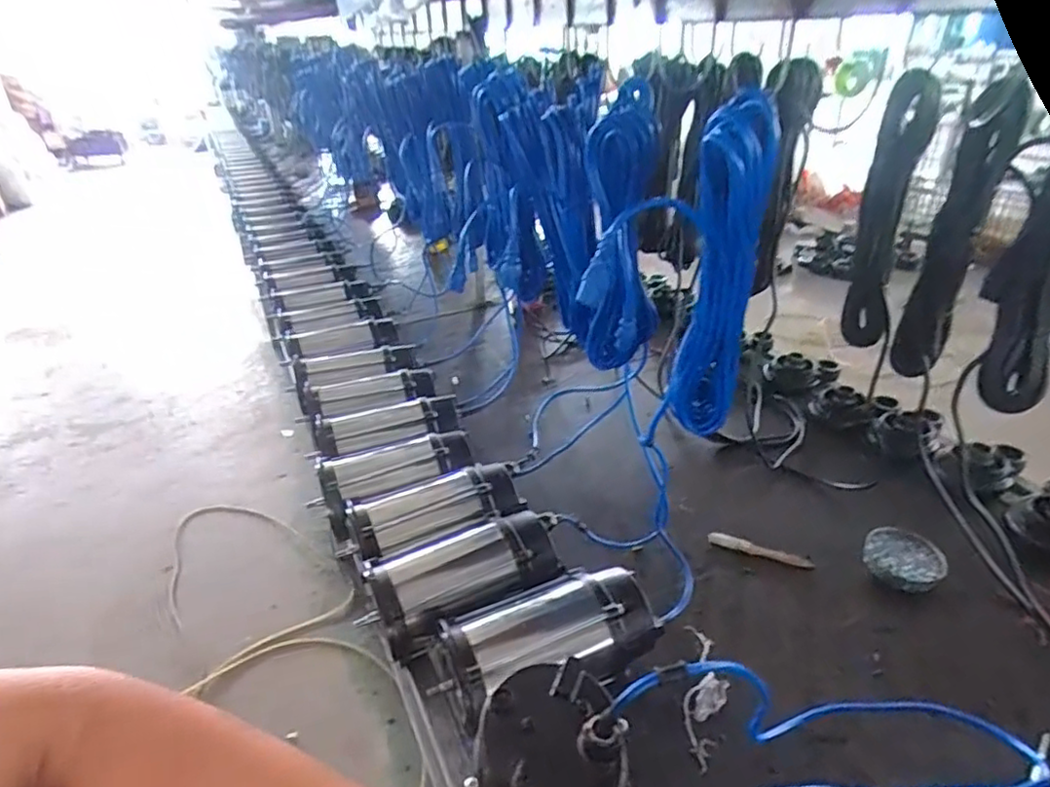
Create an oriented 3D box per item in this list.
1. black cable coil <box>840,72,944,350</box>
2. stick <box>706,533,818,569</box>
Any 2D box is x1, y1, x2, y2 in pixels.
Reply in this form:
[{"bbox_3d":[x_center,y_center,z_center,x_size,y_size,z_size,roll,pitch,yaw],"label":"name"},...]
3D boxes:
[{"bbox_3d":[0.482,-0.236,0.848,0.053,0.352,0.073,-17,29,-35],"label":"black cable coil"},{"bbox_3d":[0.374,0.247,0.993,0.156,0.022,0.027,8,32,15],"label":"stick"}]

